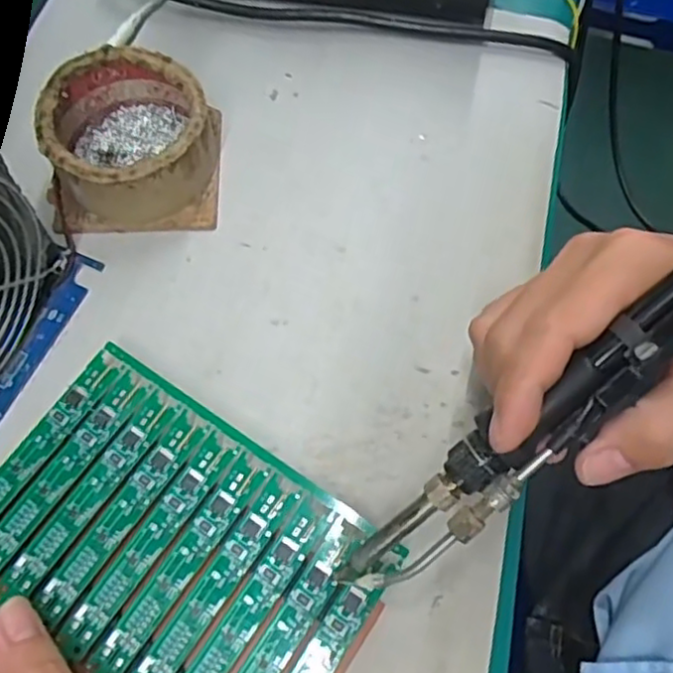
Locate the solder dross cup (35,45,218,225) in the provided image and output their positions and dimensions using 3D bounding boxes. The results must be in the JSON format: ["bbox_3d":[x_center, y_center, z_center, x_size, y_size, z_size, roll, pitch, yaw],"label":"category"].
[{"bbox_3d":[-0.107,-0.104,0.352,0.082,0.044,0.083,0,66,-1],"label":"solder dross cup"}]

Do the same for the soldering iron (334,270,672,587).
[{"bbox_3d":[0.081,0.024,0.236,0.214,0.017,0.027,-44,71,12],"label":"soldering iron"}]

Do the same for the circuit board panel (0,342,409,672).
[{"bbox_3d":[-0.072,0.091,0.277,0.162,0.007,0.118,33,69,13],"label":"circuit board panel"}]

